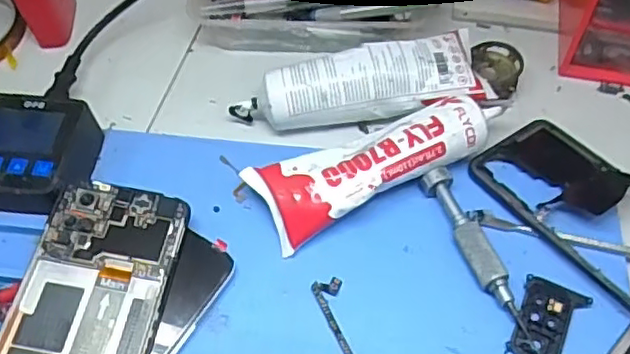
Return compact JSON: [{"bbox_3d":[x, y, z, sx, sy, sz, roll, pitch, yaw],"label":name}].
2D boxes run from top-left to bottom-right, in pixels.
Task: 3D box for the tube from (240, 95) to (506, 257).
[{"bbox_3d":[0.038,-0.011,0.365,0.145,0.032,0.048,-24,58,-14],"label":"tube"}]

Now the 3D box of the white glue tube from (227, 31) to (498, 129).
[{"bbox_3d":[0.027,-0.061,0.402,0.159,0.039,0.053,-7,55,-3],"label":"white glue tube"}]

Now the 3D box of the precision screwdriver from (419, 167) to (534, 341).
[{"bbox_3d":[0.088,0.038,0.340,0.016,0.015,0.101,-20,57,-11],"label":"precision screwdriver"}]

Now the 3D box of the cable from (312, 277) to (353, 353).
[{"bbox_3d":[0.013,0.077,0.322,0.015,0.004,0.055,-15,56,-8],"label":"cable"}]

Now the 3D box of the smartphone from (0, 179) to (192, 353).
[{"bbox_3d":[-0.115,0.072,0.307,0.071,0.006,0.153,11,60,1],"label":"smartphone"}]

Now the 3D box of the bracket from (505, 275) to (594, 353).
[{"bbox_3d":[0.118,0.075,0.319,0.031,0.005,0.047,23,59,17],"label":"bracket"}]

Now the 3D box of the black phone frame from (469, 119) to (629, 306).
[{"bbox_3d":[0.169,0.026,0.348,0.079,0.016,0.162,-35,61,-20],"label":"black phone frame"}]

